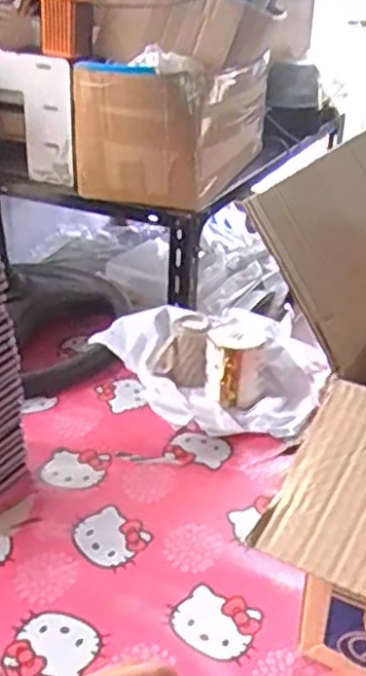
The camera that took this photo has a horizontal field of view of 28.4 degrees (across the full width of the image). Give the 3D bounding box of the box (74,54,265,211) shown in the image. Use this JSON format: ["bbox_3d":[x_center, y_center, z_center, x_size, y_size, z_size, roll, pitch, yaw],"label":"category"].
[{"bbox_3d":[-0.017,-0.390,1.292,0.236,0.209,0.344,13,32,22],"label":"box"}]

